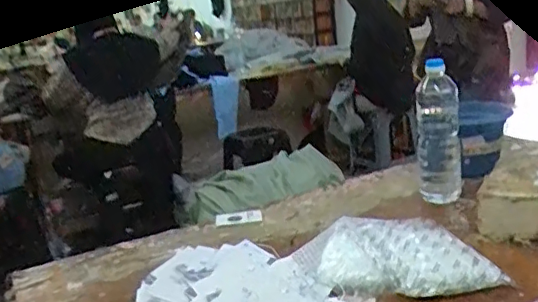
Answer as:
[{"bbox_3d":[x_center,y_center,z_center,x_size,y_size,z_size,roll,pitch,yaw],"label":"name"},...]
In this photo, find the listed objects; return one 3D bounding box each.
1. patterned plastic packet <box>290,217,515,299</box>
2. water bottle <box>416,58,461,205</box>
[{"bbox_3d":[0.181,0.154,0.847,0.310,0.051,0.175,-1,15,21],"label":"patterned plastic packet"},{"bbox_3d":[0.318,-0.030,1.068,0.074,0.272,0.079,-3,15,16],"label":"water bottle"}]

